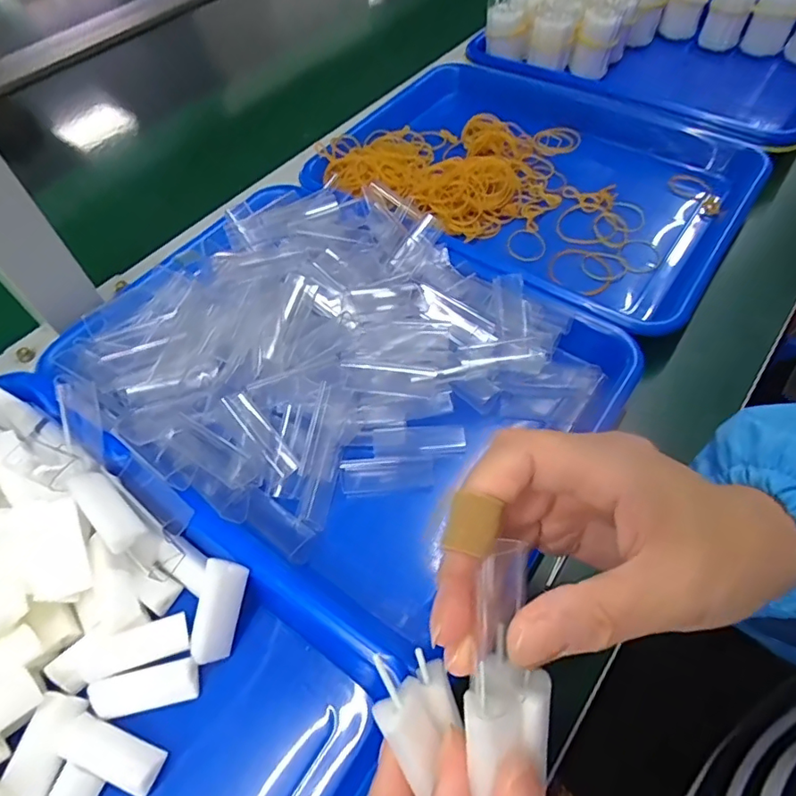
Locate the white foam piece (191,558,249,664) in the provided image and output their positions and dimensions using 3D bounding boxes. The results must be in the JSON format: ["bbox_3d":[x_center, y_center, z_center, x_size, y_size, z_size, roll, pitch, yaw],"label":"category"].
[{"bbox_3d":[-0.087,0.104,0.256,0.020,0.016,0.046,9,87,9],"label":"white foam piece"}]

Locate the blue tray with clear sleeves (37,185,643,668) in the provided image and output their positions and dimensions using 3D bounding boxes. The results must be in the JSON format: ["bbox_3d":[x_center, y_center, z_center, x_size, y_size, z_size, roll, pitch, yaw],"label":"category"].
[{"bbox_3d":[-0.040,-0.022,0.332,0.292,0.067,0.260,36,65,24],"label":"blue tray with clear sleeves"}]

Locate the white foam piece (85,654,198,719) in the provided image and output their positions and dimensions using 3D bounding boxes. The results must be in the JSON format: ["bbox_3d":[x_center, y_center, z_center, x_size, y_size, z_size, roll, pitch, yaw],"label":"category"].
[{"bbox_3d":[-0.120,0.138,0.251,0.048,0.011,0.018,-12,56,-5],"label":"white foam piece"}]

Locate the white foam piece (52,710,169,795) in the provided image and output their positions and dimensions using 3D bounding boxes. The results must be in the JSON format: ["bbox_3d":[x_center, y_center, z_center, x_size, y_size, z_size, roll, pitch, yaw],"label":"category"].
[{"bbox_3d":[-0.129,0.160,0.237,0.047,0.010,0.018,17,58,14],"label":"white foam piece"}]

